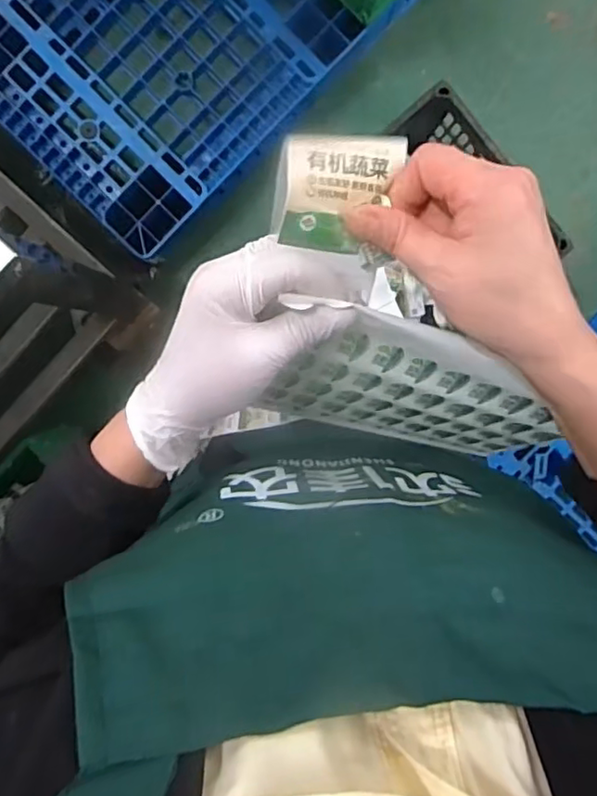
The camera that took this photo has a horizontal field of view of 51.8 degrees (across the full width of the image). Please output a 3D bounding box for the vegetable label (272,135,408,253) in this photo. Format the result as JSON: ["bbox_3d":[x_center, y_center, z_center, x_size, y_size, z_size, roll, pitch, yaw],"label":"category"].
[{"bbox_3d":[0.019,-0.100,0.292,0.057,0.017,0.051,6,97,-4],"label":"vegetable label"}]

